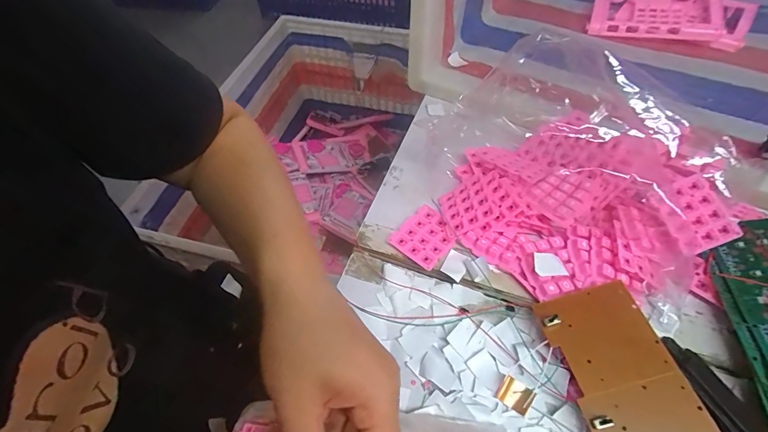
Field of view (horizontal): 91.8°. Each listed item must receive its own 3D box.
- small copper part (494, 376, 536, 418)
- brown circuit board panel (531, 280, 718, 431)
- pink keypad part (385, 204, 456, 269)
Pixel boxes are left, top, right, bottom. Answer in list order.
[{"bbox_3d":[0.102,0.140,0.290,0.024,0.007,0.019,29,60,20],"label":"small copper part"},{"bbox_3d":[0.174,0.121,0.265,0.071,0.016,0.144,-14,55,-8],"label":"brown circuit board panel"},{"bbox_3d":[0.040,0.020,0.360,0.051,0.010,0.057,36,63,24],"label":"pink keypad part"}]

